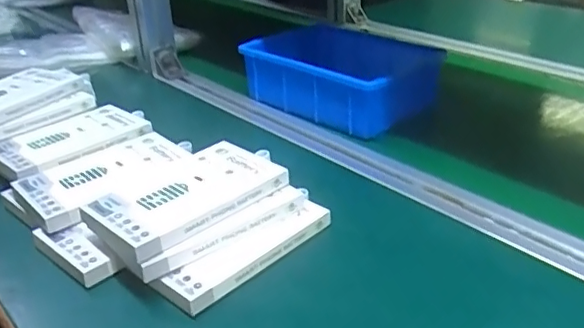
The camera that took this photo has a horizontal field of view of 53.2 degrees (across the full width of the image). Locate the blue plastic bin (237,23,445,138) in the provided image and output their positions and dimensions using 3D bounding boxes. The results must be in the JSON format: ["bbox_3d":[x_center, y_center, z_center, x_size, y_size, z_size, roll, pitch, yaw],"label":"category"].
[{"bbox_3d":[0.054,-0.101,0.656,0.200,0.061,0.130,23,37,40],"label":"blue plastic bin"}]

